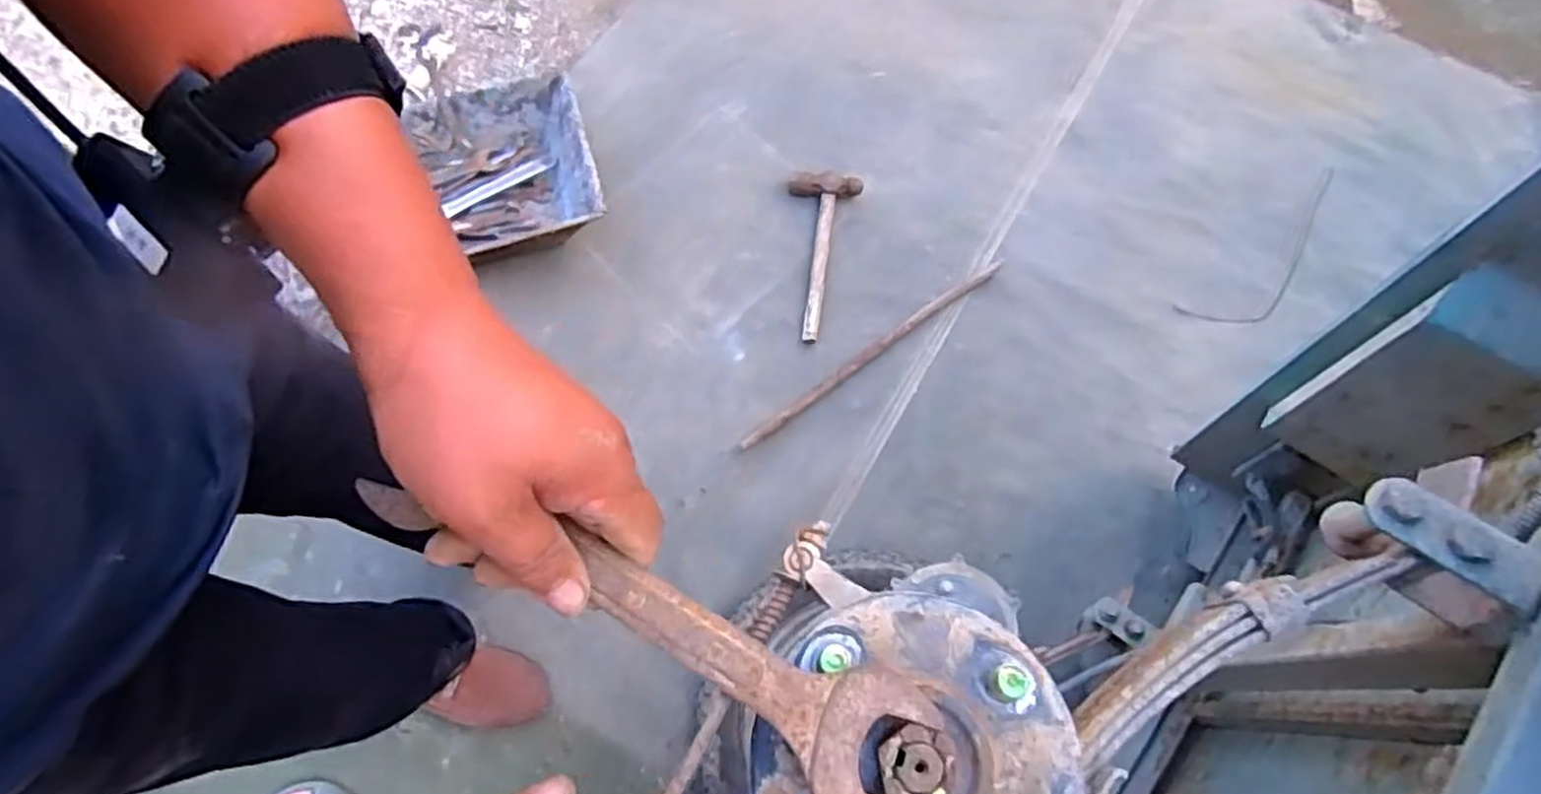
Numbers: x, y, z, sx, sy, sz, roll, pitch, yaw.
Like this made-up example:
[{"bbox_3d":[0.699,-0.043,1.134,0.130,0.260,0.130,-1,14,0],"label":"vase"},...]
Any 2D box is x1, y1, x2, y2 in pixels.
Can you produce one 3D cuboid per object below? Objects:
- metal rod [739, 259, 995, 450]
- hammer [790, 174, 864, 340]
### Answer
[{"bbox_3d":[0.169,-0.076,1.247,0.532,0.020,0.021,-35,75,-12],"label":"metal rod"},{"bbox_3d":[0.070,-0.242,1.300,0.117,0.033,0.312,11,71,3],"label":"hammer"}]

